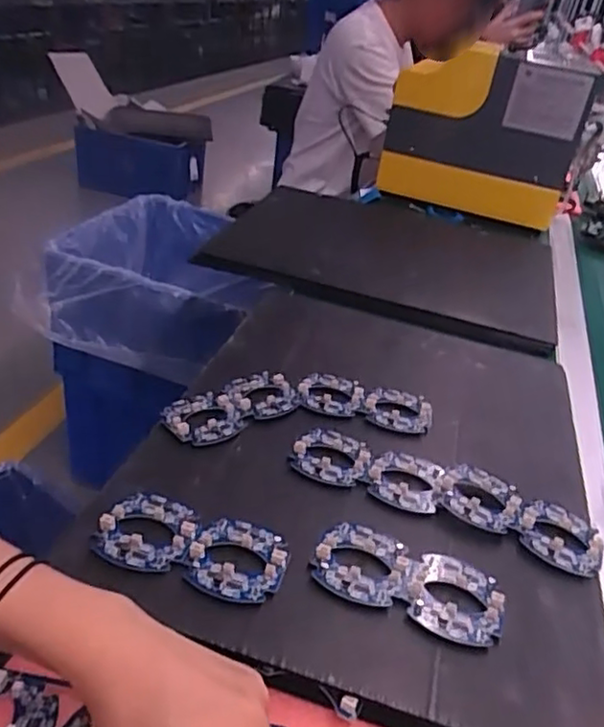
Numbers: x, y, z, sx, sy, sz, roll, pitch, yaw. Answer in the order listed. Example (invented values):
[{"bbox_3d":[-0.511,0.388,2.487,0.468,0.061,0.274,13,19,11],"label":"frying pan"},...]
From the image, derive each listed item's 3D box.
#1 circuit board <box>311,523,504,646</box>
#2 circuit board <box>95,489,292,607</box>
[{"bbox_3d":[0.072,0.146,0.438,0.125,0.012,0.063,18,32,13],"label":"circuit board"},{"bbox_3d":[-0.074,0.124,0.437,0.128,0.014,0.063,16,32,9],"label":"circuit board"}]

